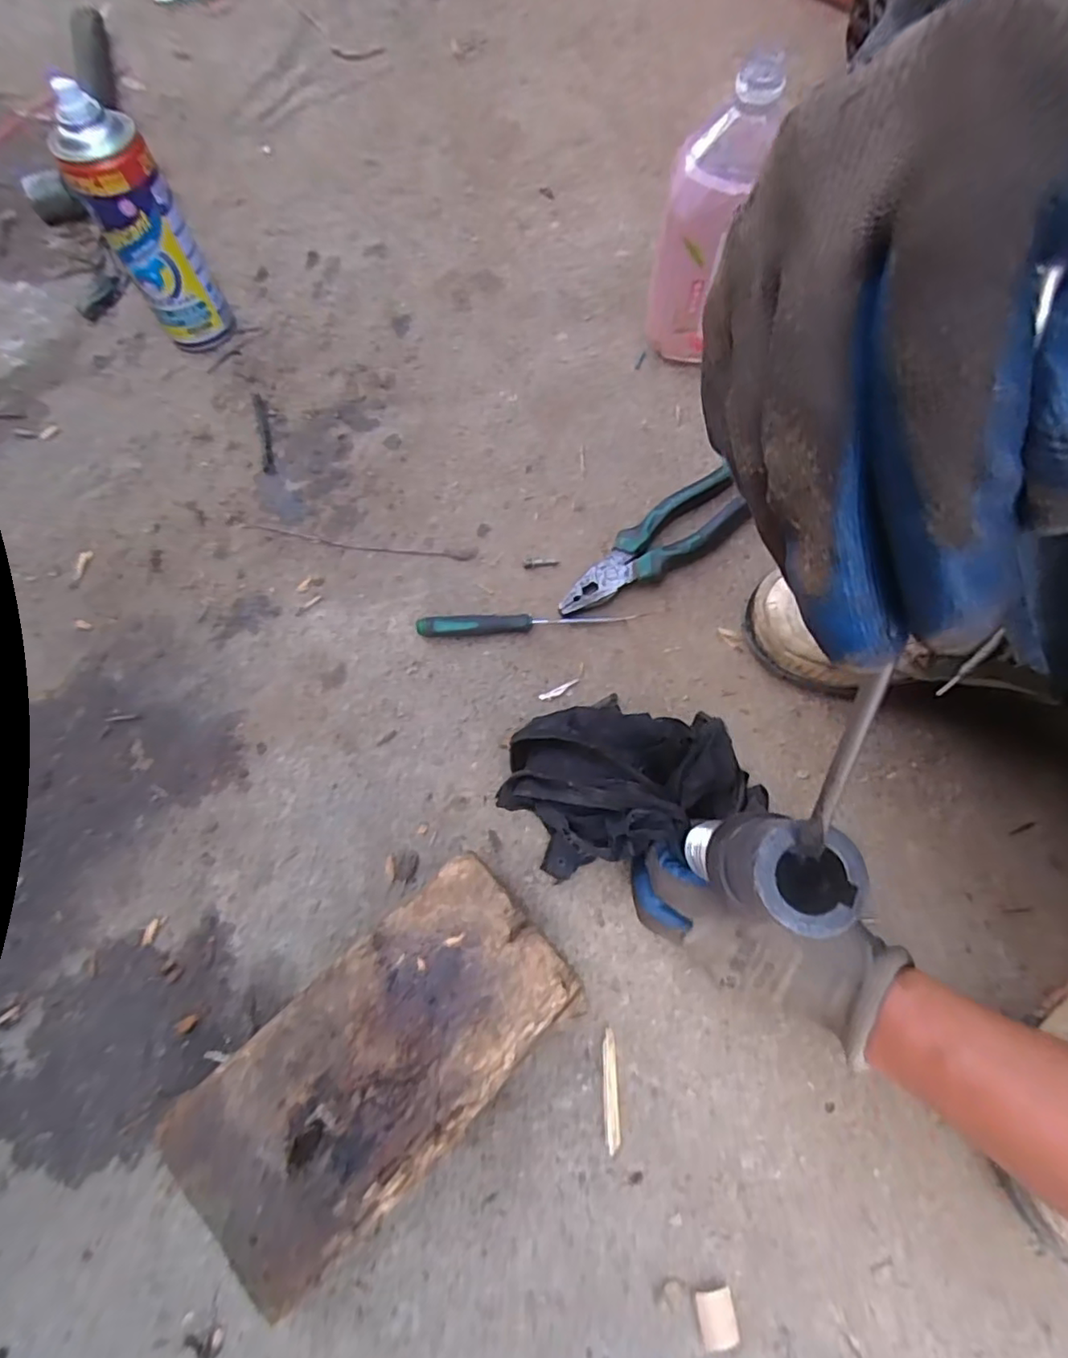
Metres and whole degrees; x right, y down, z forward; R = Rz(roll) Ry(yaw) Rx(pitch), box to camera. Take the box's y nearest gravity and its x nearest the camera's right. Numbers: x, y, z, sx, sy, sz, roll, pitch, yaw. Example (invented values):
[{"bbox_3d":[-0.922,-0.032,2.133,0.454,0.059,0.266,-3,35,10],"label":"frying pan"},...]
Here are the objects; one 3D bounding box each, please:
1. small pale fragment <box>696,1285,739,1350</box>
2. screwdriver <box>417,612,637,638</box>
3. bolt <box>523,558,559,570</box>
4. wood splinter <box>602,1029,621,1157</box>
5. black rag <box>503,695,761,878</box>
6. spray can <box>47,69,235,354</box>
[{"bbox_3d":[0.103,0.358,0.342,0.021,0.004,0.025,-7,69,-4],"label":"small pale fragment"},{"bbox_3d":[-0.007,-0.049,0.483,0.168,0.017,0.019,-6,69,-4],"label":"screwdriver"},{"bbox_3d":[0.006,-0.097,0.507,0.029,0.006,0.008,-7,69,-4],"label":"bolt"},{"bbox_3d":[0.048,0.255,0.380,0.009,0.005,0.064,0,69,-2],"label":"wood splinter"},{"bbox_3d":[0.056,0.059,0.402,0.149,0.055,0.106,-17,70,-8],"label":"black rag"},{"bbox_3d":[-0.336,-0.386,0.535,0.066,0.183,0.067,0,69,-1],"label":"spray can"}]

